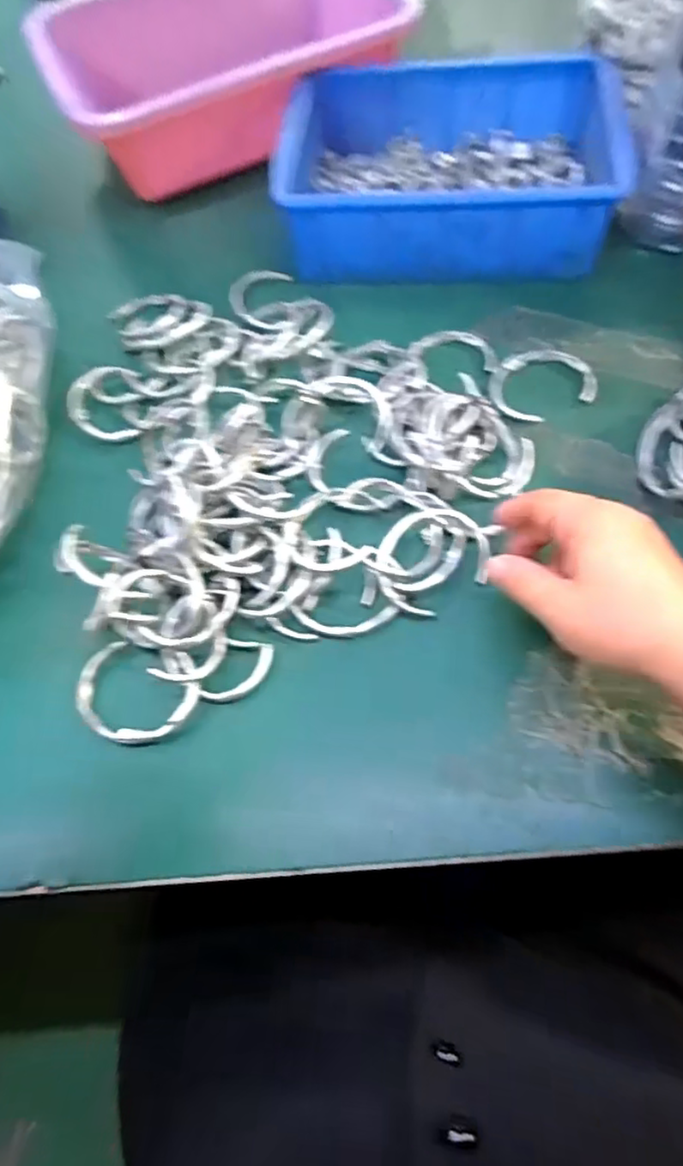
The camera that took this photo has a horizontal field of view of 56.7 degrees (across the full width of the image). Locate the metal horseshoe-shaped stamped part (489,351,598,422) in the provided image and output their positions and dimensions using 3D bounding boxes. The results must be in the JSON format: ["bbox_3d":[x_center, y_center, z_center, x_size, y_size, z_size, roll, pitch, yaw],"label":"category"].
[{"bbox_3d":[0.133,-0.136,0.425,0.068,0.004,0.055,-21,64,-7],"label":"metal horseshoe-shaped stamped part"}]

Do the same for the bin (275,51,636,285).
[{"bbox_3d":[0.081,-0.321,0.491,0.242,0.065,0.168,3,63,5],"label":"bin"}]

